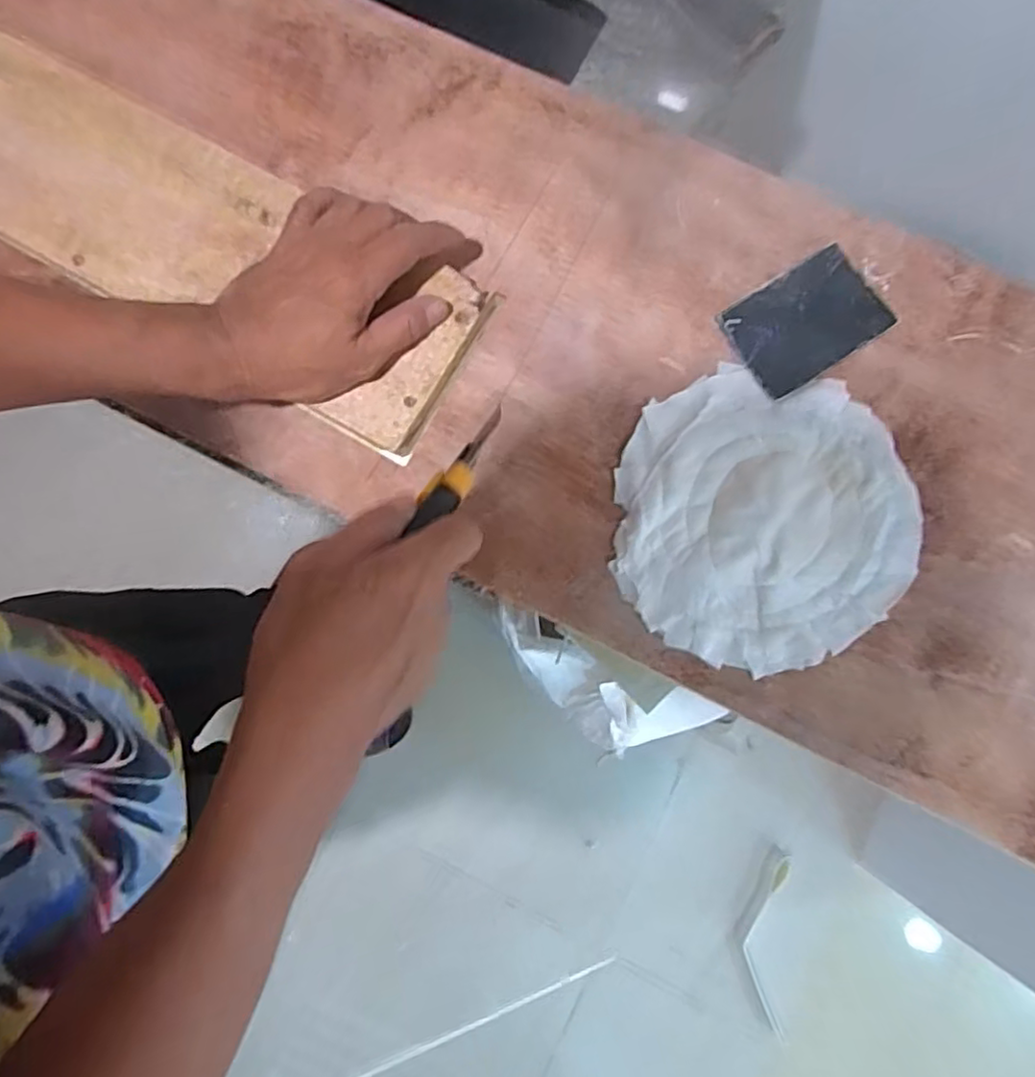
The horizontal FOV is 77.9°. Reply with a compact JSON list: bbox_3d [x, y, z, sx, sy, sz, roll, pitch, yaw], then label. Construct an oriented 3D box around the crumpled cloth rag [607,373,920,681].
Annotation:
[{"bbox_3d":[0.149,-0.012,0.383,0.174,0.016,0.174,13,79,2],"label":"crumpled cloth rag"}]

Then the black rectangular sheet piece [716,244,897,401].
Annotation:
[{"bbox_3d":[0.185,-0.139,0.410,0.097,0.006,0.068,-31,81,-6],"label":"black rectangular sheet piece"}]

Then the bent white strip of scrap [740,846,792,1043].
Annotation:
[{"bbox_3d":[0.464,0.758,1.202,0.087,0.027,0.332,5,82,2],"label":"bent white strip of scrap"}]

